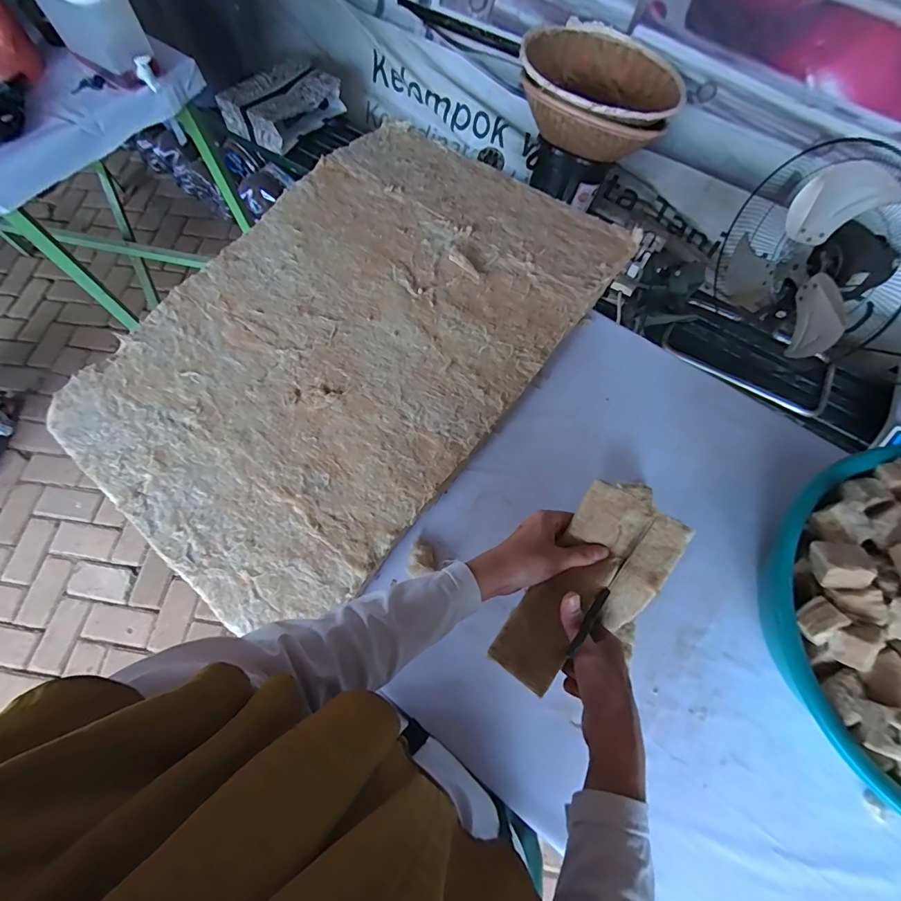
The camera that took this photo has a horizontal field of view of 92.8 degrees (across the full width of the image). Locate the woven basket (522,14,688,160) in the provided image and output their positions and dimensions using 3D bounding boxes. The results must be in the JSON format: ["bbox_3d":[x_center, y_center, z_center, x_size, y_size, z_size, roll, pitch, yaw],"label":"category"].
[{"bbox_3d":[0.391,-0.966,1.140,0.423,0.153,0.405,36,71,14],"label":"woven basket"}]

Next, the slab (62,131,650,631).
[{"bbox_3d":[-0.139,-0.190,0.647,0.547,0.030,0.780,37,73,10],"label":"slab"}]

